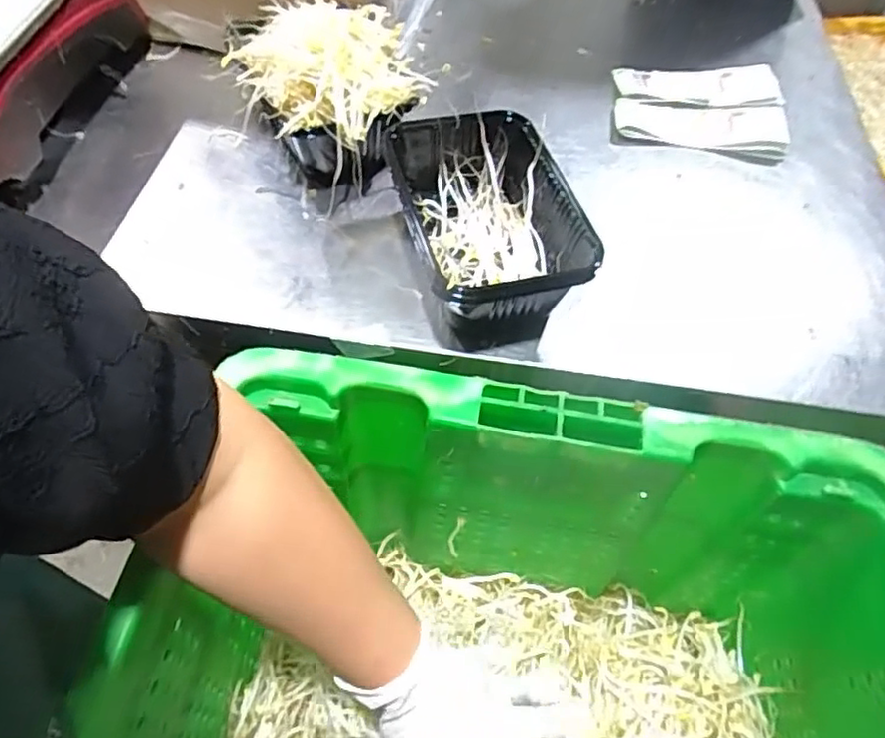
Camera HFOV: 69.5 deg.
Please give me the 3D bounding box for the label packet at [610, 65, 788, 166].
[{"bbox_3d":[0.255,-0.263,0.640,0.161,0.015,0.134,9,56,1],"label":"label packet"}]

